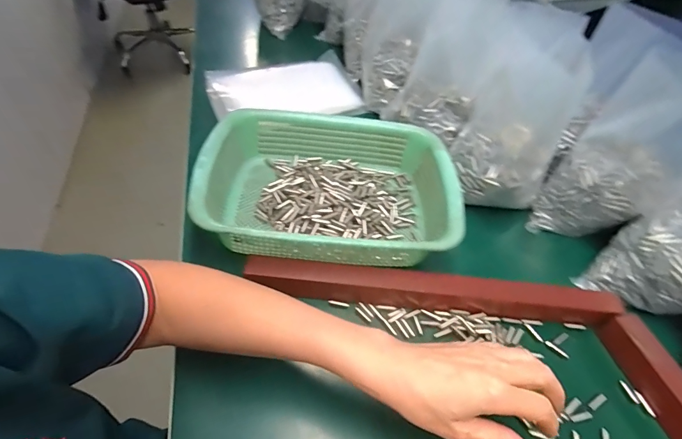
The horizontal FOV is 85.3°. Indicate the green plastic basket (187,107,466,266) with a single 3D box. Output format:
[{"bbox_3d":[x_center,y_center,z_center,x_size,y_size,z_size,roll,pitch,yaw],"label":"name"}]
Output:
[{"bbox_3d":[-0.011,-0.043,0.462,0.291,0.092,0.219,1,49,-3],"label":"green plastic basket"}]

